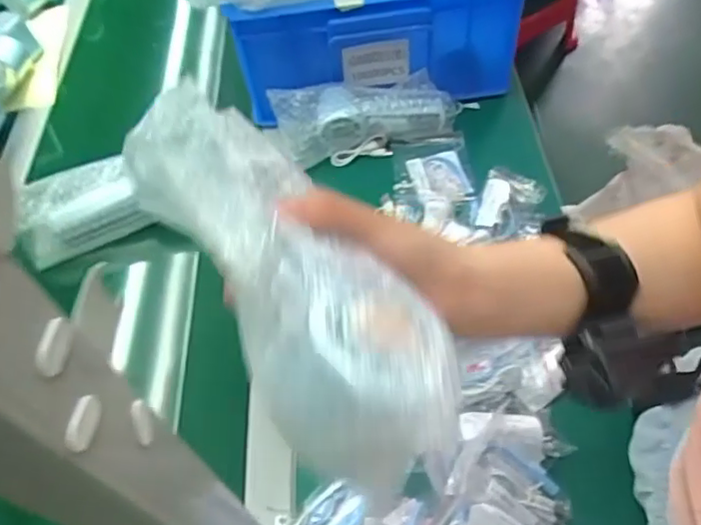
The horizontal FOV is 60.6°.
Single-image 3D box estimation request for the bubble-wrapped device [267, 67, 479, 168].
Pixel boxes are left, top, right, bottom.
[{"bbox_3d":[0.026,-0.178,0.733,0.236,0.064,0.086,-7,55,-2],"label":"bubble-wrapped device"}]

